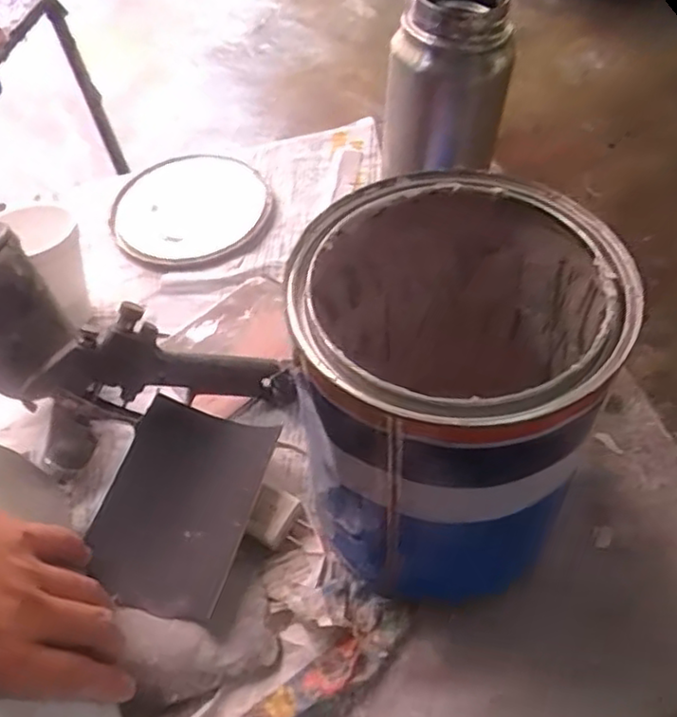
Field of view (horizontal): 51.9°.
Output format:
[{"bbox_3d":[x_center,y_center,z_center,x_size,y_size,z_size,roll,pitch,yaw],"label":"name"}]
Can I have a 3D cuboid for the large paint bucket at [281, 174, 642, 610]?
[{"bbox_3d":[0.059,0.024,0.414,0.169,0.210,0.173,-2,55,2],"label":"large paint bucket"}]

